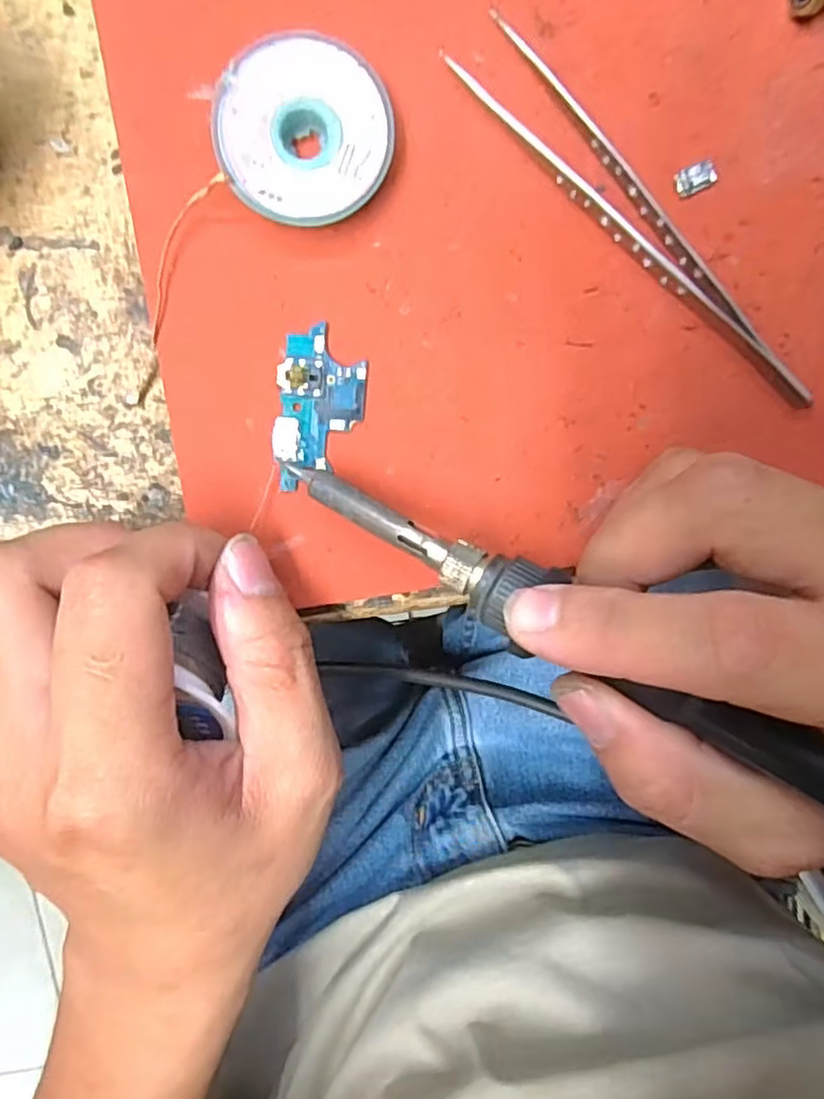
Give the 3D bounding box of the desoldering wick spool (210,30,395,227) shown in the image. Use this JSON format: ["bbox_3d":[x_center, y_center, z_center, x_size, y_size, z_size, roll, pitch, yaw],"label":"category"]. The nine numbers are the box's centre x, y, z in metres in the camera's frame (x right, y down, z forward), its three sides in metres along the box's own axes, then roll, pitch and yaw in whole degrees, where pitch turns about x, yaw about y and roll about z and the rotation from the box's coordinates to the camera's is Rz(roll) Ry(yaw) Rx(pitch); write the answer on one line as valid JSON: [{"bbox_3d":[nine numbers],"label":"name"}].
[{"bbox_3d":[-0.028,-0.106,0.175,0.044,0.013,0.043,0,98,-2],"label":"desoldering wick spool"}]

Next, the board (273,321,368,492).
[{"bbox_3d":[-0.026,-0.039,0.189,0.024,0.004,0.044,4,98,-2],"label":"board"}]

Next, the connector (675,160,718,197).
[{"bbox_3d":[0.079,-0.103,0.184,0.012,0.004,0.007,-24,98,2],"label":"connector"}]

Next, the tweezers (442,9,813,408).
[{"bbox_3d":[0.065,-0.090,0.183,0.132,0.009,0.020,44,95,-7],"label":"tweezers"}]

